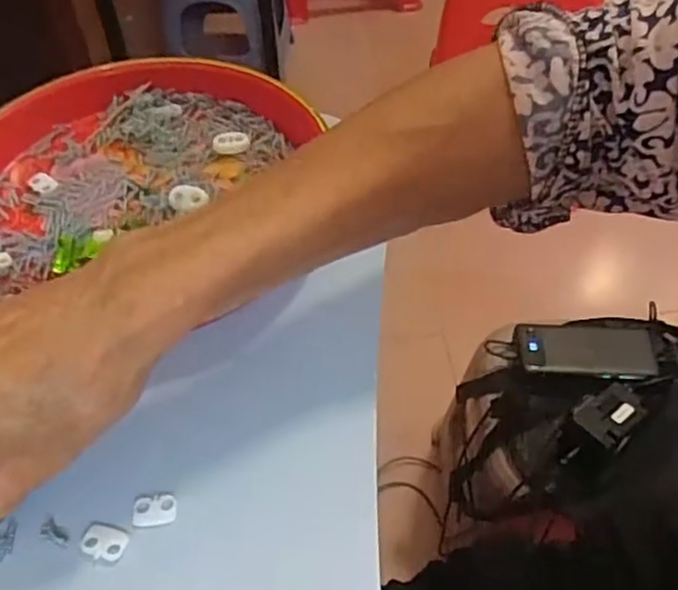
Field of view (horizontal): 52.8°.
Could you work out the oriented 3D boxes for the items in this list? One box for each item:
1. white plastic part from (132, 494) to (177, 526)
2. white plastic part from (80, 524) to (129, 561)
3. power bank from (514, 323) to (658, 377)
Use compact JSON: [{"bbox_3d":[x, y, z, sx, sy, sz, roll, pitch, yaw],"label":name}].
[{"bbox_3d":[-0.077,0.089,0.286,0.018,0.004,0.013,-7,50,-4],"label":"white plastic part"},{"bbox_3d":[-0.096,0.100,0.278,0.018,0.004,0.012,13,52,13],"label":"white plastic part"},{"bbox_3d":[0.285,0.062,0.790,0.155,0.016,0.065,1,50,3],"label":"power bank"}]

